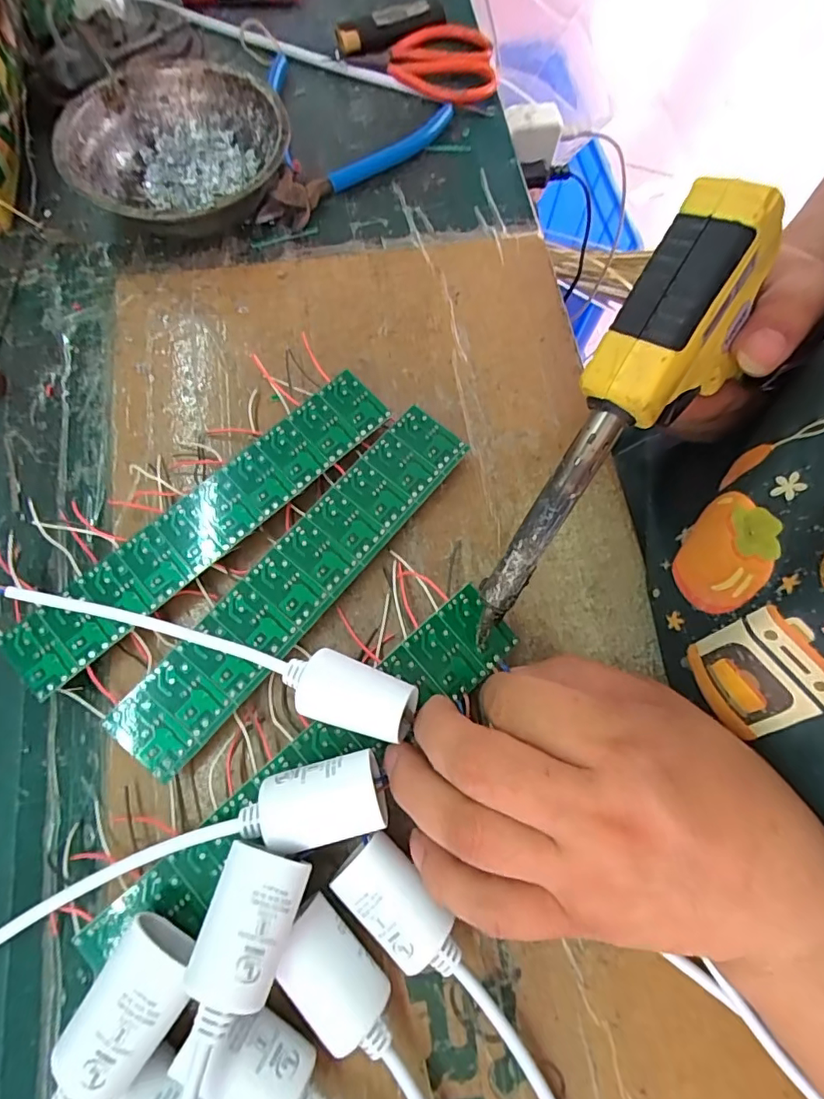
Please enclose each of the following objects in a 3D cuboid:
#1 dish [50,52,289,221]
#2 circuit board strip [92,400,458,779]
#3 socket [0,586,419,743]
[{"bbox_3d":[-0.134,-0.227,0.312,0.120,0.041,0.121,1,71,-2],"label":"dish"},{"bbox_3d":[-0.050,0.012,0.249,0.039,0.015,0.199,38,75,11],"label":"circuit board strip"},{"bbox_3d":[-0.095,0.041,0.227,0.197,0.032,0.027,13,71,11],"label":"socket"}]

